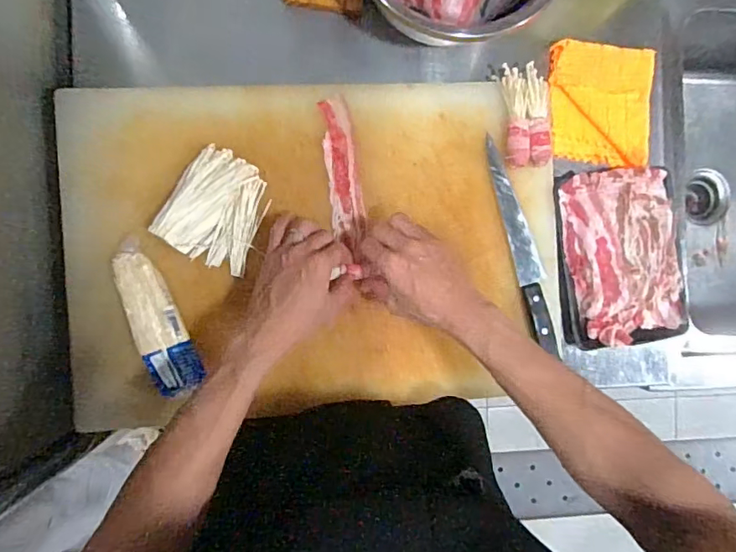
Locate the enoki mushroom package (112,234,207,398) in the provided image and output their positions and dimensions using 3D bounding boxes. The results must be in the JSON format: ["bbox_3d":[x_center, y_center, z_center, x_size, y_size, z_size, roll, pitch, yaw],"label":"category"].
[{"bbox_3d":[-0.241,0.046,0.581,0.055,0.035,0.184,-23,91,-6],"label":"enoki mushroom package"}]

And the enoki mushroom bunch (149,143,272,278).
[{"bbox_3d":[-0.172,-0.078,0.583,0.102,0.037,0.124,26,87,-5],"label":"enoki mushroom bunch"}]

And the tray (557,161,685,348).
[{"bbox_3d":[0.324,-0.023,0.654,0.155,0.029,0.224,-7,90,-6],"label":"tray"}]

